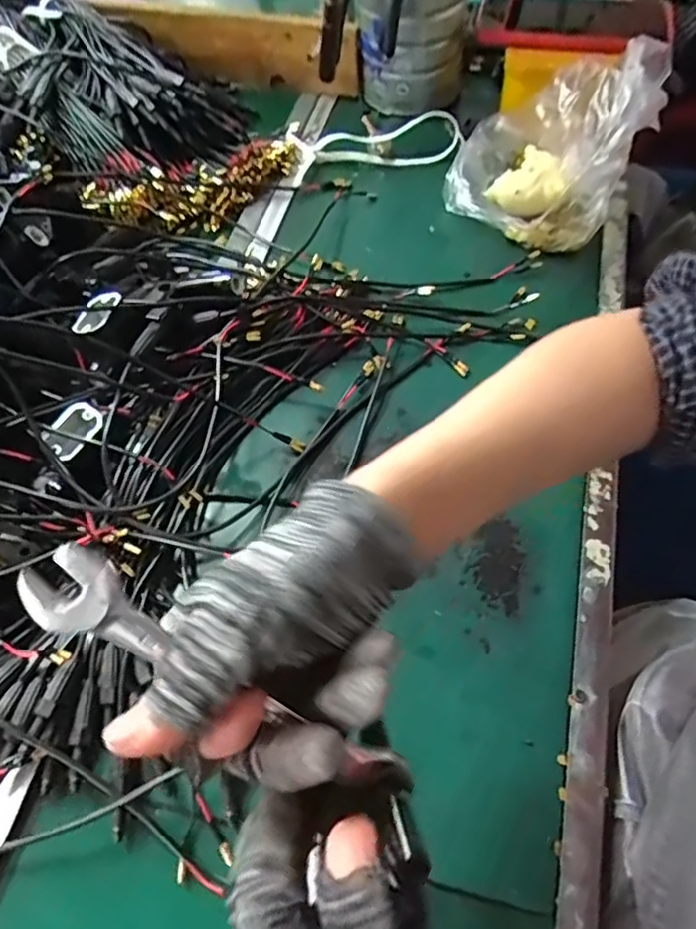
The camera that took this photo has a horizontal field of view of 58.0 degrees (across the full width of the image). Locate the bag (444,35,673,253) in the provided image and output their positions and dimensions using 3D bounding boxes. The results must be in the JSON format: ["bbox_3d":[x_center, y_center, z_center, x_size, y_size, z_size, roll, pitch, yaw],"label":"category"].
[{"bbox_3d":[0.164,-0.258,0.502,0.145,0.107,0.128,19,62,12],"label":"bag"}]

